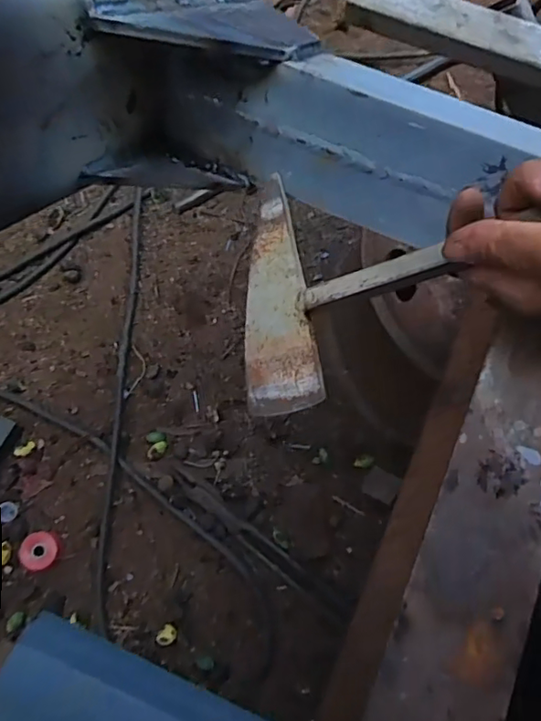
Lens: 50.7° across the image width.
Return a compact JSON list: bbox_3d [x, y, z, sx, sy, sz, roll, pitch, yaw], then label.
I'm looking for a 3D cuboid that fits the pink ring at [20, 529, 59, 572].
[{"bbox_3d":[-0.372,0.305,0.917,0.061,0.019,0.059,0,72,-1],"label":"pink ring"}]

